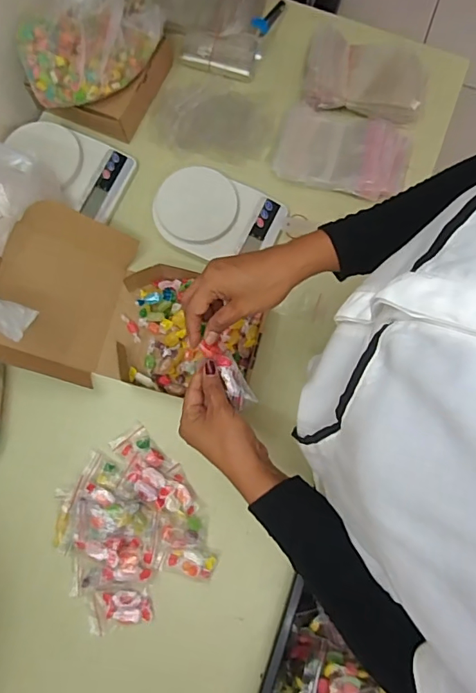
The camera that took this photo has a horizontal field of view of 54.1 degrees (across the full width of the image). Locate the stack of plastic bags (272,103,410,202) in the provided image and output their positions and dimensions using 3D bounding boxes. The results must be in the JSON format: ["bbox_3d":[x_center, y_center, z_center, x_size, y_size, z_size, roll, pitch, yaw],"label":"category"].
[{"bbox_3d":[0.161,-0.295,0.699,0.191,0.023,0.129,16,78,3],"label":"stack of plastic bags"}]

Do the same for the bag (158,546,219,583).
[{"bbox_3d":[-0.062,0.273,0.589,0.069,0.017,0.038,13,78,2],"label":"bag"}]

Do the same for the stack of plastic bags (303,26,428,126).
[{"bbox_3d":[0.196,-0.424,0.704,0.179,0.031,0.134,12,78,2],"label":"stack of plastic bags"}]

